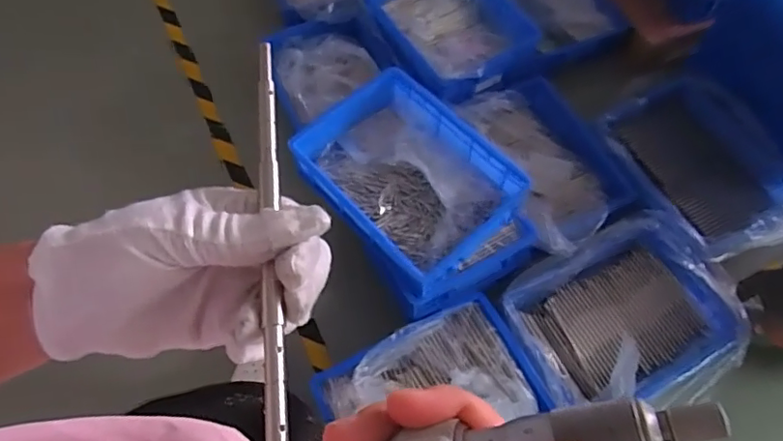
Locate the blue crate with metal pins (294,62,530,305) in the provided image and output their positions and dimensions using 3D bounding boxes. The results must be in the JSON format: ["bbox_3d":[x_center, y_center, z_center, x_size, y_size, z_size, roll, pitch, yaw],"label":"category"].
[{"bbox_3d":[0.038,-0.090,1.165,0.311,0.111,0.418,-37,67,-16],"label":"blue crate with metal pins"}]

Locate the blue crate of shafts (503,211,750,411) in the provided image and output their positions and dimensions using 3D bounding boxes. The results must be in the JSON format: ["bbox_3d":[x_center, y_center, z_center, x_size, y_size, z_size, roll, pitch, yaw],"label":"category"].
[{"bbox_3d":[0.487,0.217,1.180,0.435,0.119,0.375,-19,63,-7],"label":"blue crate of shafts"}]

